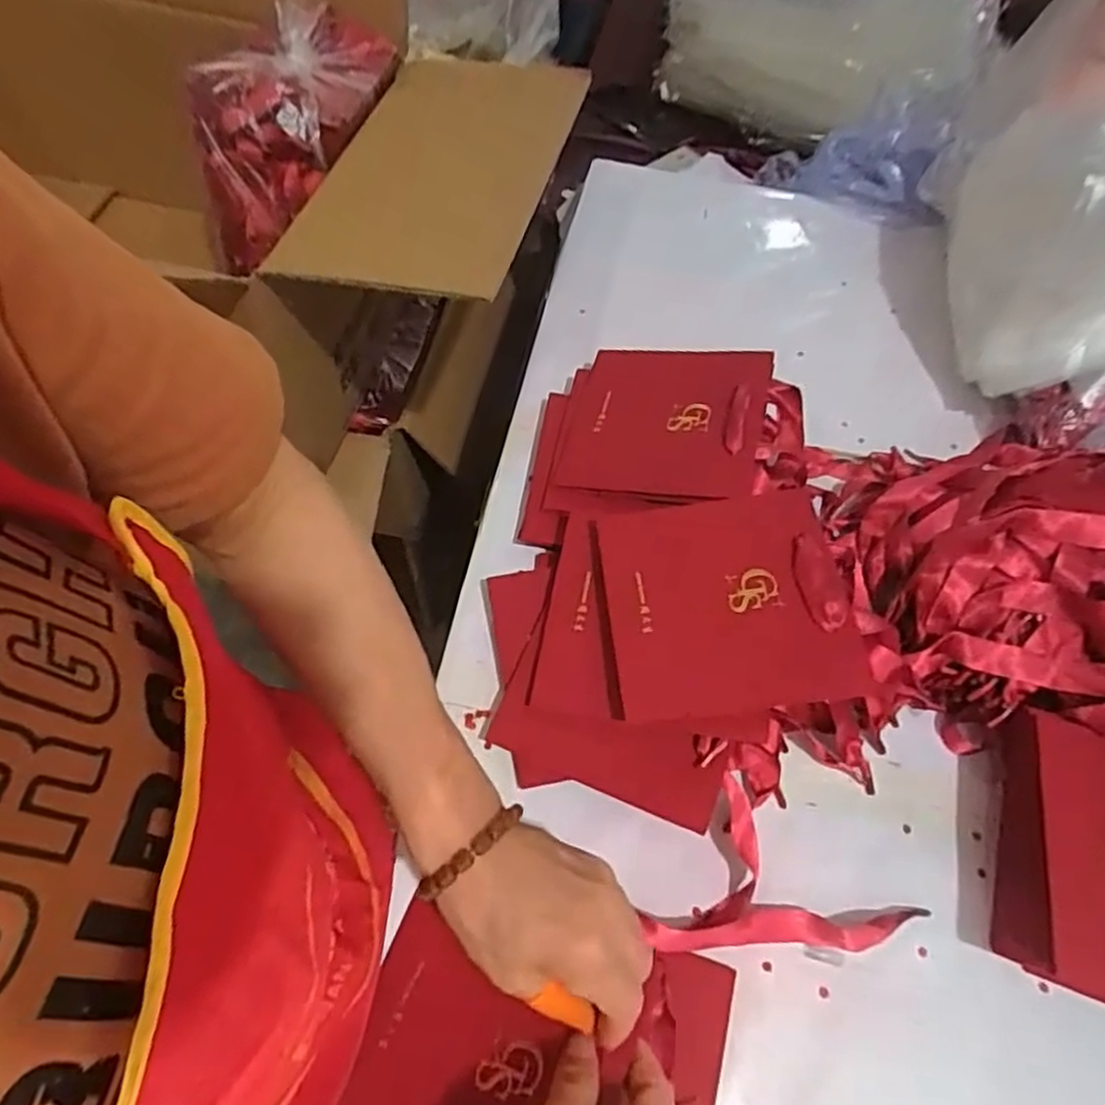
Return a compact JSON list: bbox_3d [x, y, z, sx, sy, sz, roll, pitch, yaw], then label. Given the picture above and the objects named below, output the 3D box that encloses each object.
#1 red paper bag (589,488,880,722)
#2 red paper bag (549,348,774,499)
[{"bbox_3d":[0.100,0.028,0.440,0.141,0.013,0.141,-10,56,7],"label":"red paper bag"},{"bbox_3d":[0.081,-0.100,0.530,0.139,0.010,0.141,6,58,24],"label":"red paper bag"}]

